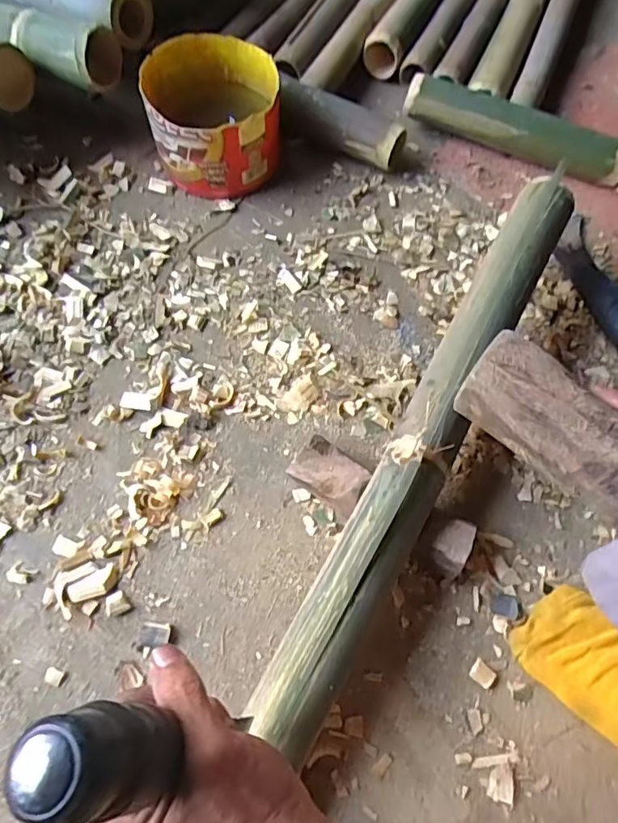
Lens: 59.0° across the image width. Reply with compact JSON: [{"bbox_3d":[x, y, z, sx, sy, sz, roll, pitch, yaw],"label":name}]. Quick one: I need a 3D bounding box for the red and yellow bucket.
[{"bbox_3d":[-0.111,-0.345,0.646,0.151,0.095,0.159,1,65,-2],"label":"red and yellow bucket"}]

